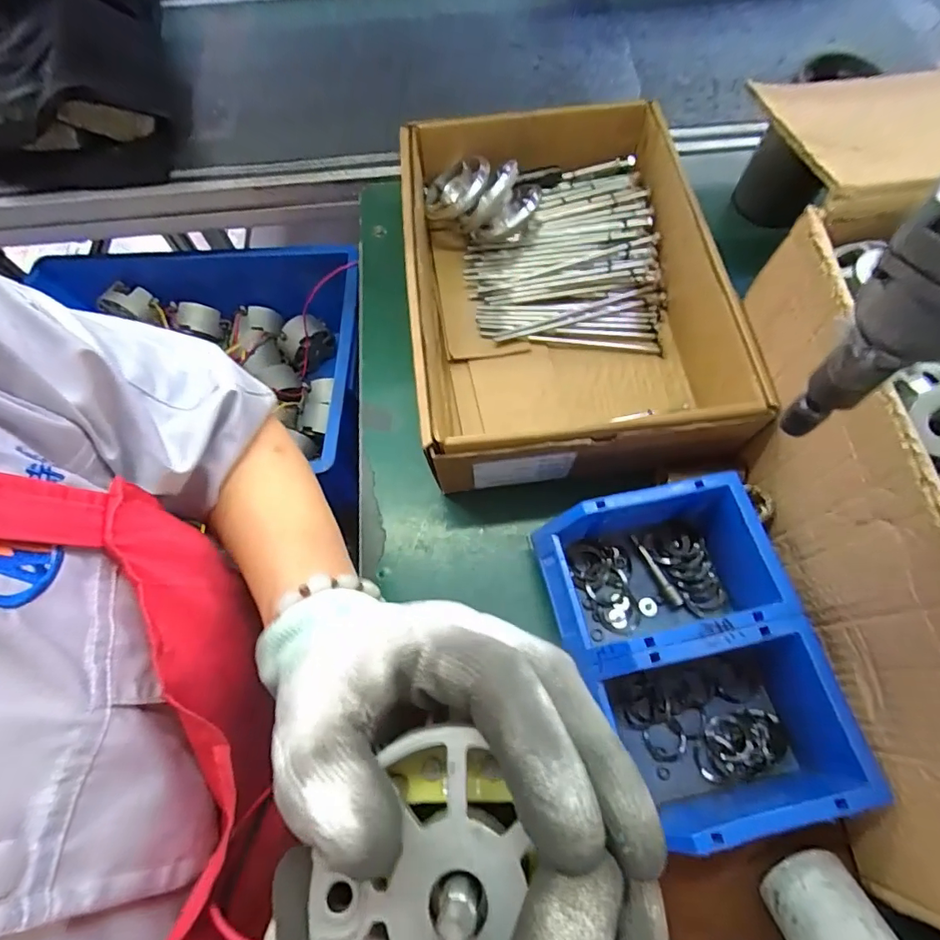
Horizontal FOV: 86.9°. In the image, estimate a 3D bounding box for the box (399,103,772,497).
[{"bbox_3d":[0.088,-0.175,0.471,0.279,0.089,0.371,-6,66,-1],"label":"box"}]

